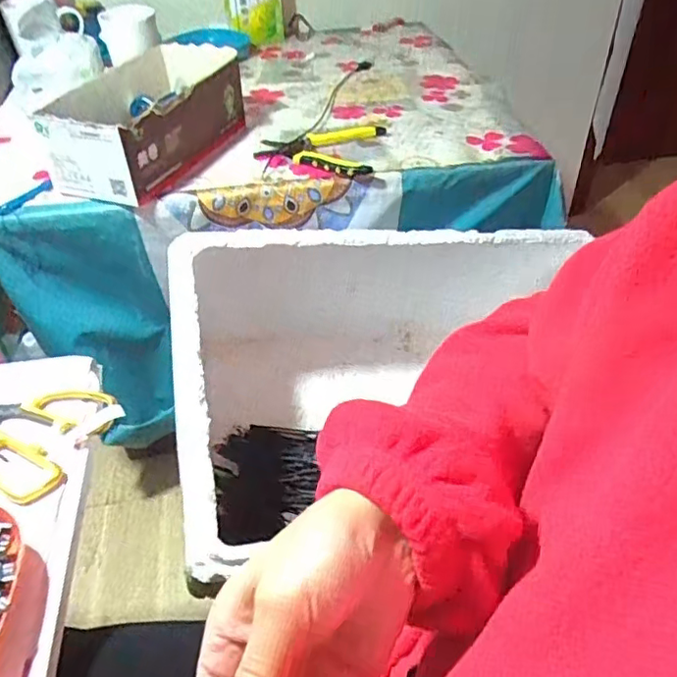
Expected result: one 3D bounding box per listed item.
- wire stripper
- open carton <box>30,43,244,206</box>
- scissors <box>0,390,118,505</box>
[{"bbox_3d":[-0.026,-0.248,0.773,0.153,0.010,0.124,7,44,9],"label":"wire stripper"},{"bbox_3d":[-0.238,-0.276,0.753,0.143,0.096,0.249,14,45,16],"label":"open carton"},{"bbox_3d":[-0.261,0.055,0.484,0.182,0.016,0.098,27,50,28],"label":"scissors"}]

